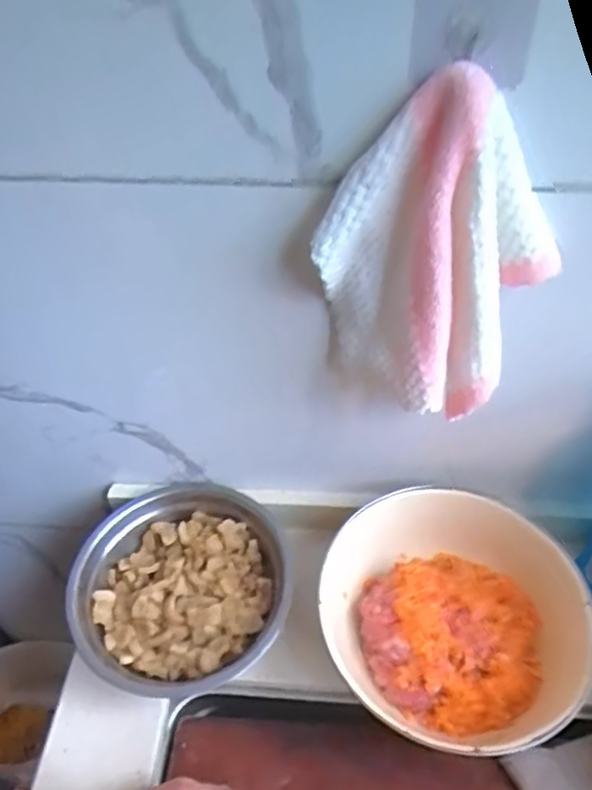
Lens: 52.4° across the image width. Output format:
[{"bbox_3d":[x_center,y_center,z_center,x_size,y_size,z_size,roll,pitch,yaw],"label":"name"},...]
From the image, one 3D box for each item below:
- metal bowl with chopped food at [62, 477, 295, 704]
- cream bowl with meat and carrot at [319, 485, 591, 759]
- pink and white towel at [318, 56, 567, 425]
[{"bbox_3d":[-0.095,0.167,0.522,0.180,0.061,0.178,-1,46,1],"label":"metal bowl with chopped food"},{"bbox_3d":[0.122,0.181,0.492,0.190,0.099,0.172,11,47,11],"label":"cream bowl with meat and carrot"},{"bbox_3d":[0.079,-0.080,0.349,0.112,0.180,0.068,24,51,22],"label":"pink and white towel"}]

